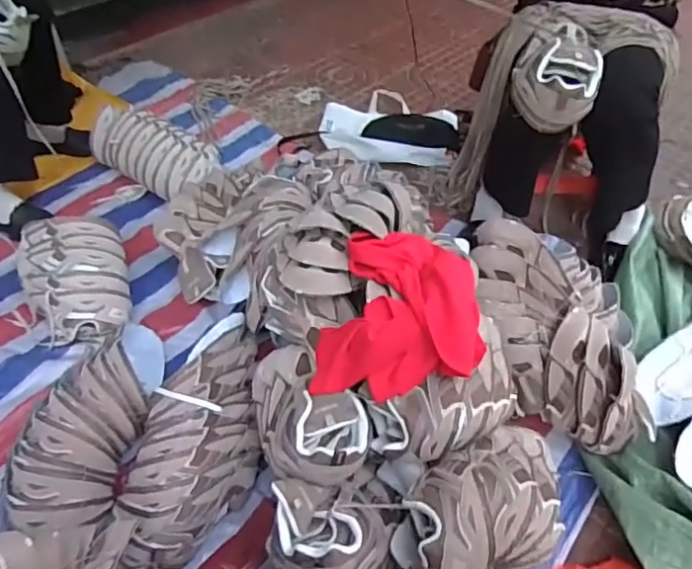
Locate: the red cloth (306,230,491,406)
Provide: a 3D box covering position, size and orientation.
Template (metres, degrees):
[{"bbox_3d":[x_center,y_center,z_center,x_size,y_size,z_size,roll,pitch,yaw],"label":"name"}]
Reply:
[{"bbox_3d":[0.079,0.039,0.796,0.232,0.074,0.263,8,71,19],"label":"red cloth"}]

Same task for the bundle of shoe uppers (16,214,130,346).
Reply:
[{"bbox_3d":[-0.589,-0.004,1.198,0.218,0.139,0.332,-16,50,-13],"label":"bundle of shoe uppers"}]

